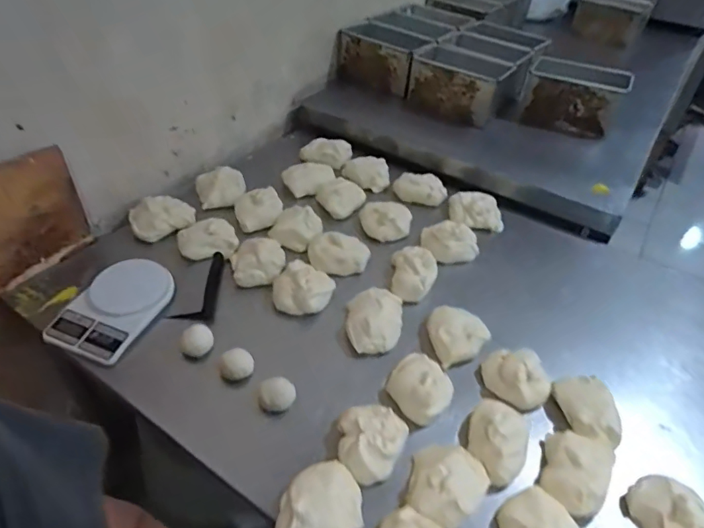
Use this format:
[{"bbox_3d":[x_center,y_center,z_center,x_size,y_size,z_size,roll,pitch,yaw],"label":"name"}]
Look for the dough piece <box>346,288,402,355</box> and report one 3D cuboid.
[{"bbox_3d":[0.041,0.095,0.881,0.103,0.043,0.137,3,41,-1],"label":"dough piece"}]

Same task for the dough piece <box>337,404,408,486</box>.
[{"bbox_3d":[0.029,0.256,0.696,0.097,0.047,0.098,2,41,-2],"label":"dough piece"}]

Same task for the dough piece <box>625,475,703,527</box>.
[{"bbox_3d":[0.431,0.334,0.643,0.096,0.051,0.112,-6,42,-11],"label":"dough piece"}]

